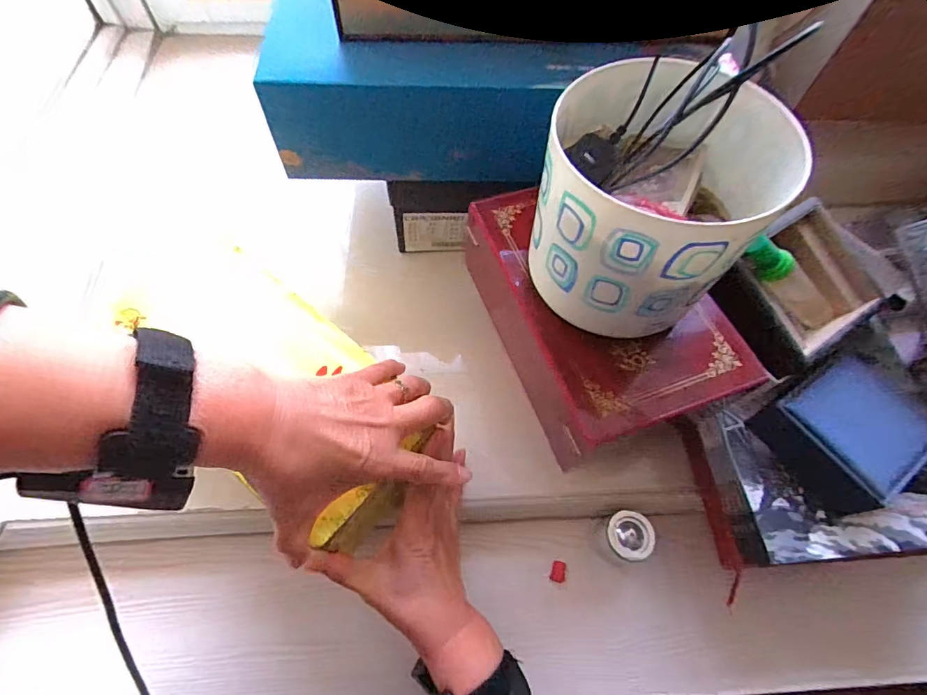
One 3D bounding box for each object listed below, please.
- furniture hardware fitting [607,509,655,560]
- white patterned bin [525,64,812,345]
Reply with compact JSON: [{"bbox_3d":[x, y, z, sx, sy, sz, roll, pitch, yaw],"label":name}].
[{"bbox_3d":[0.148,0.165,0.407,0.038,0.015,0.040,-5,62,-4],"label":"furniture hardware fitting"},{"bbox_3d":[0.113,-0.084,0.300,0.129,0.123,0.133,22,63,10],"label":"white patterned bin"}]

